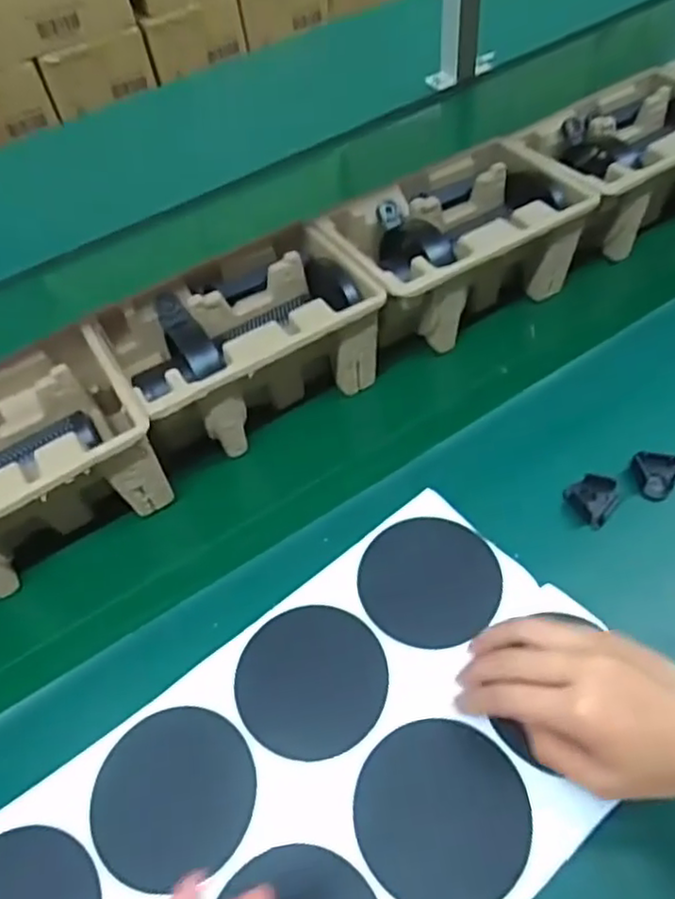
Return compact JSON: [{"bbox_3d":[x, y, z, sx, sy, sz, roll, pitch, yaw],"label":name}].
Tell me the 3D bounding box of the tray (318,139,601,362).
[{"bbox_3d":[0.111,-0.191,0.639,0.228,0.105,0.146,-27,55,-16],"label":"tray"}]

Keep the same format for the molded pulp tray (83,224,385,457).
[{"bbox_3d":[-0.083,-0.091,0.582,0.216,0.099,0.138,-28,55,-17],"label":"molded pulp tray"}]

